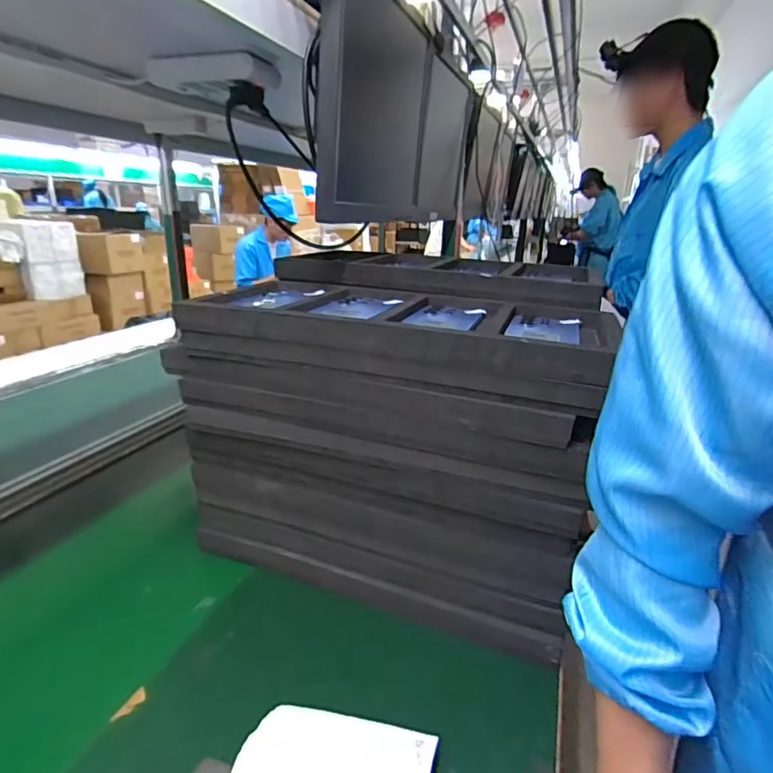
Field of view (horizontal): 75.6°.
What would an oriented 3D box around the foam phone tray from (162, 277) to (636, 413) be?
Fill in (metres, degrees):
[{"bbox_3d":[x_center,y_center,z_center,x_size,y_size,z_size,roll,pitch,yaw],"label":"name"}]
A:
[{"bbox_3d":[0.003,-0.071,0.614,0.468,0.057,0.236,9,21,19],"label":"foam phone tray"}]

